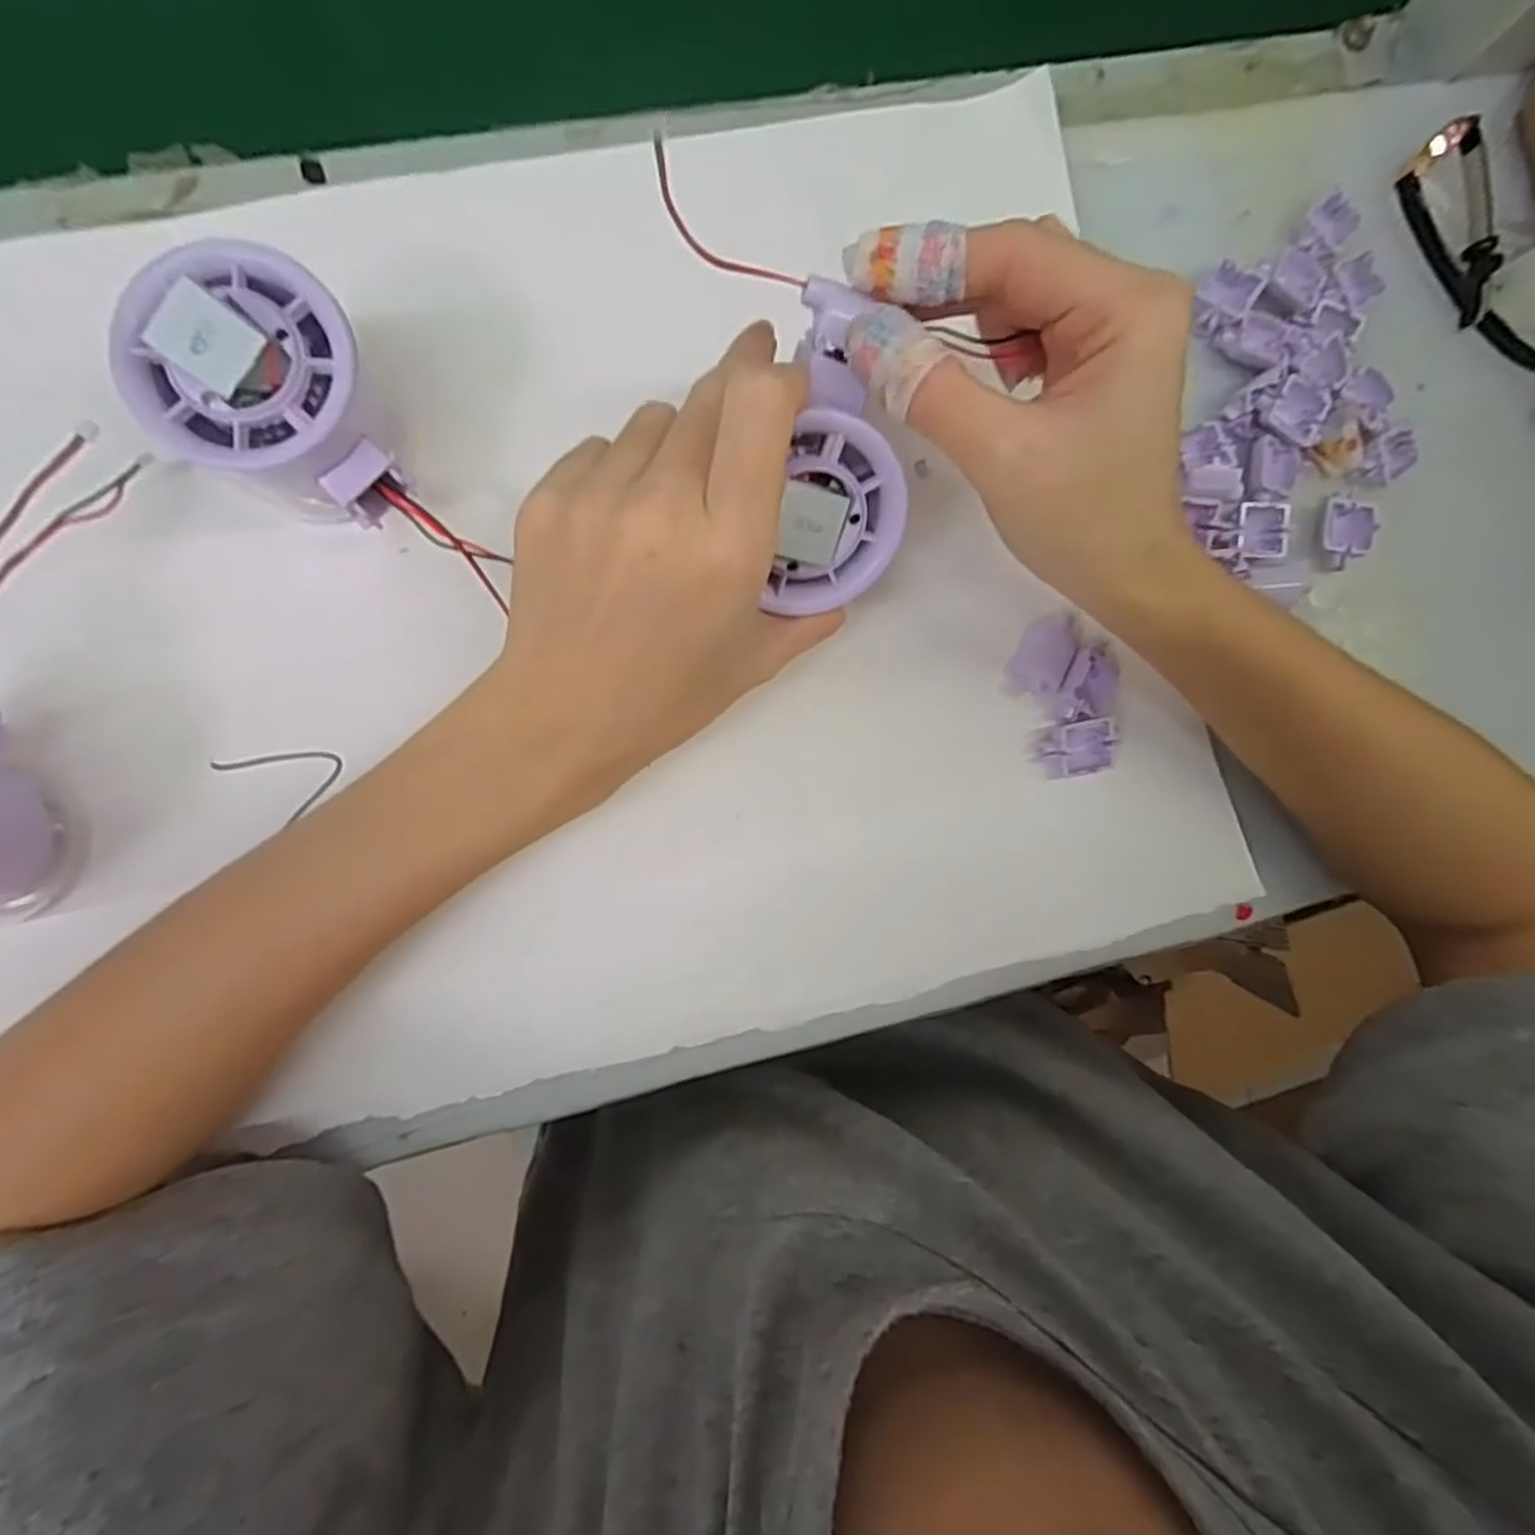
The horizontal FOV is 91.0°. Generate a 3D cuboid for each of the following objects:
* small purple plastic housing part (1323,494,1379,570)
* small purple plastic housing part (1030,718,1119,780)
[{"bbox_3d":[0.222,-0.090,0.289,0.018,0.007,0.027,1,90,-7],"label":"small purple plastic housing part"},{"bbox_3d":[0.112,-0.007,0.271,0.027,0.009,0.018,-13,91,-7],"label":"small purple plastic housing part"}]

